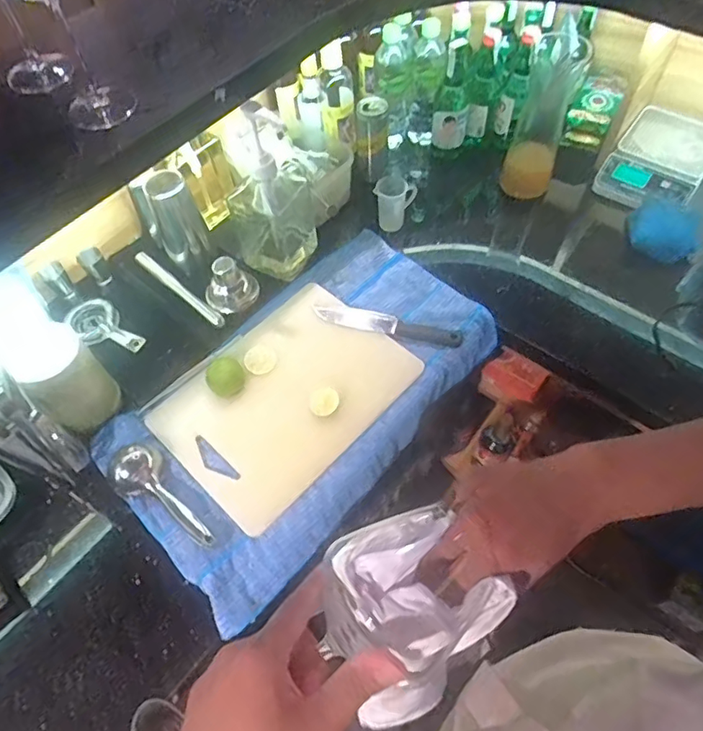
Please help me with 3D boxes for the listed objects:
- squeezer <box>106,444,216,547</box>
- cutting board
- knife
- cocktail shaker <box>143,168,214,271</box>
[{"bbox_3d":[-0.243,0.164,0.684,0.188,0.038,0.068,28,65,19],"label":"squeezer"},{"bbox_3d":[-0.094,0.037,0.765,0.245,0.019,0.343,38,68,22],"label":"cutting board"},{"bbox_3d":[0.055,-0.067,0.829,0.237,0.012,0.040,14,61,11],"label":"knife"},{"bbox_3d":[-0.287,-0.240,0.854,0.077,0.151,0.085,-37,64,-18],"label":"cocktail shaker"}]

